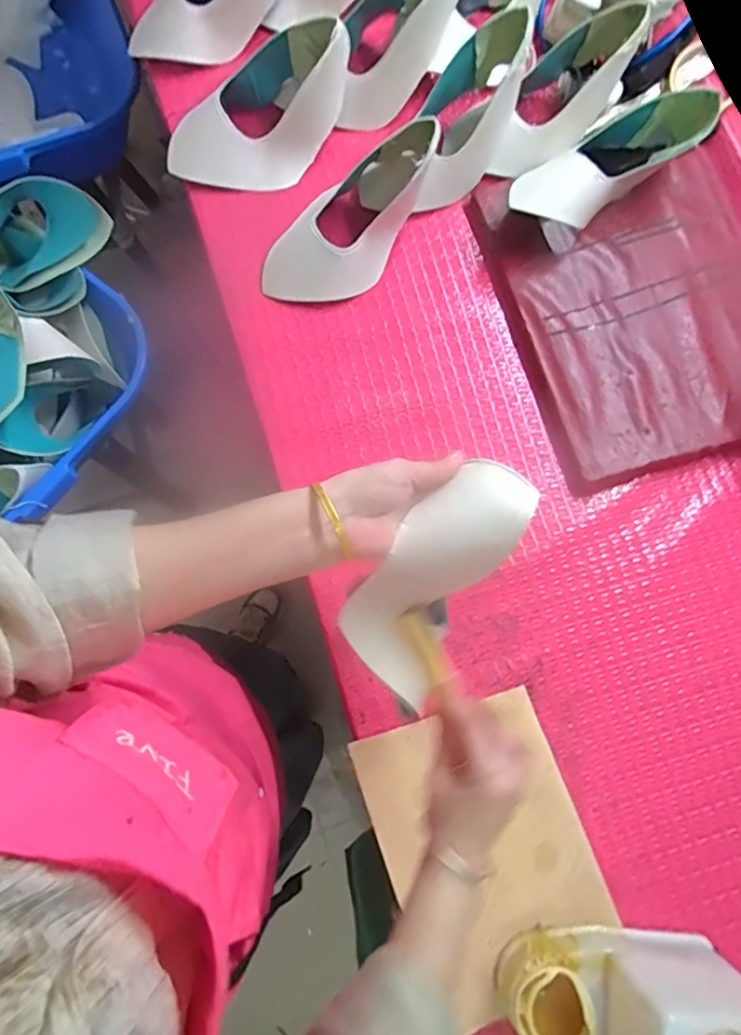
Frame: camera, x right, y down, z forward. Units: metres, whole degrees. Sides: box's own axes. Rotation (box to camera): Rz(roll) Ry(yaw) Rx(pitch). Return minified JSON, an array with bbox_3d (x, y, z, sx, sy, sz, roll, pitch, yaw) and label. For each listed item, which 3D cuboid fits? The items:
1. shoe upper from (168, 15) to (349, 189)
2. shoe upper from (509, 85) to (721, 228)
[{"bbox_3d":[-0.134,-0.484,0.623,0.237,0.096,0.107,-15,80,-5],"label":"shoe upper"},{"bbox_3d":[0.270,-0.412,0.617,0.234,0.086,0.084,-32,81,-5],"label":"shoe upper"}]

